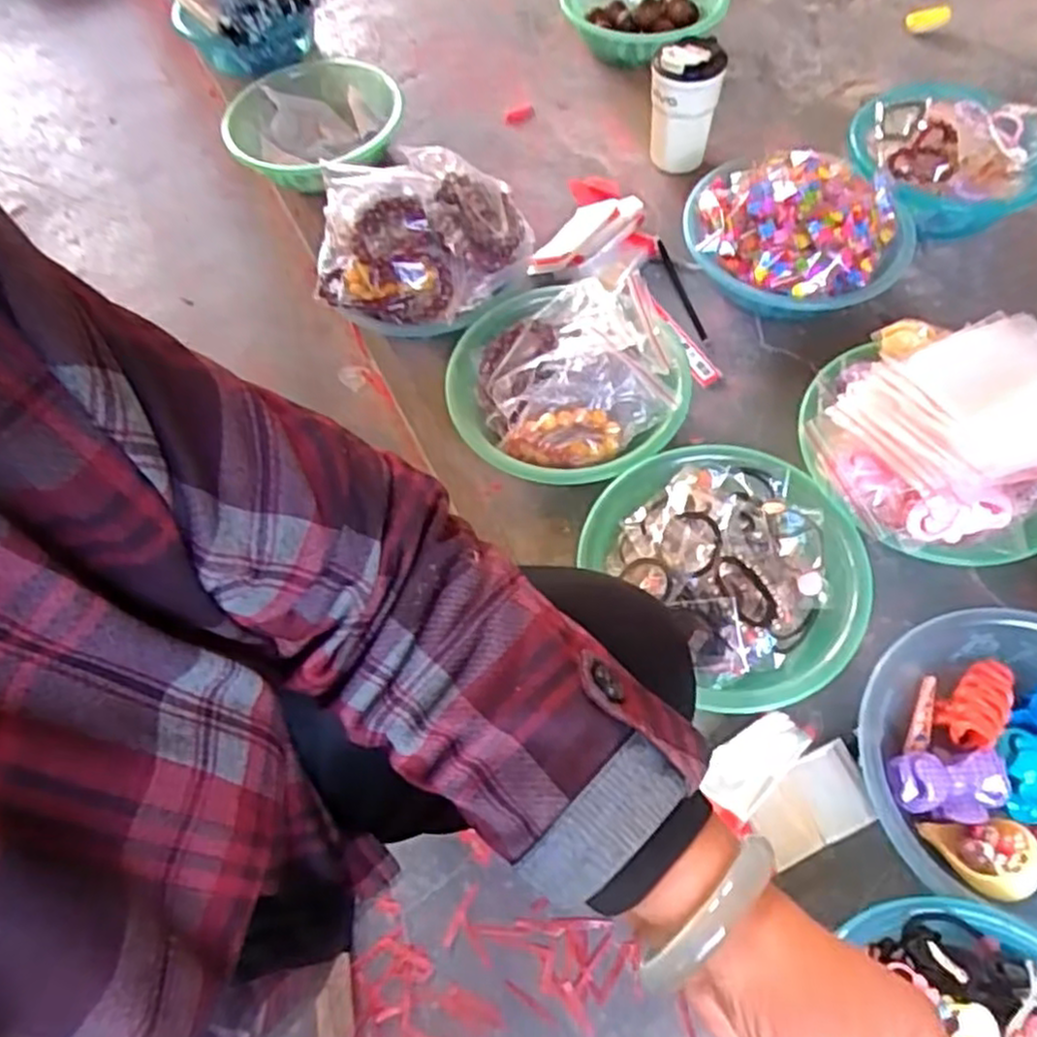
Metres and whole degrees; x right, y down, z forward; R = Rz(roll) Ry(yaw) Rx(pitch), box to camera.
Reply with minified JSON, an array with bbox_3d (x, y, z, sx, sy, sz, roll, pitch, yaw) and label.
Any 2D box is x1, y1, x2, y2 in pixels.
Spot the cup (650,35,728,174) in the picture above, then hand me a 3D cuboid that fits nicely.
[{"bbox_3d":[0.205,-0.509,0.909,0.081,0.143,0.070,12,62,10],"label":"cup"}]

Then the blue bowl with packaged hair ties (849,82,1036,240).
[{"bbox_3d":[0.496,-0.416,0.868,0.206,0.102,0.191,-1,61,3],"label":"blue bowl with packaged hair ties"}]

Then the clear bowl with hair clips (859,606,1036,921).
[{"bbox_3d":[0.383,0.194,0.560,0.219,0.085,0.224,-1,61,3],"label":"clear bowl with hair clips"}]

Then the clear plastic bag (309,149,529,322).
[{"bbox_3d":[-0.109,-0.315,0.816,0.238,0.083,0.173,-7,61,0],"label":"clear plastic bag"}]

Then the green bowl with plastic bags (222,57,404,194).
[{"bbox_3d":[-0.288,-0.557,1.053,0.241,0.066,0.295,-19,62,-7],"label":"green bowl with plastic bags"}]

